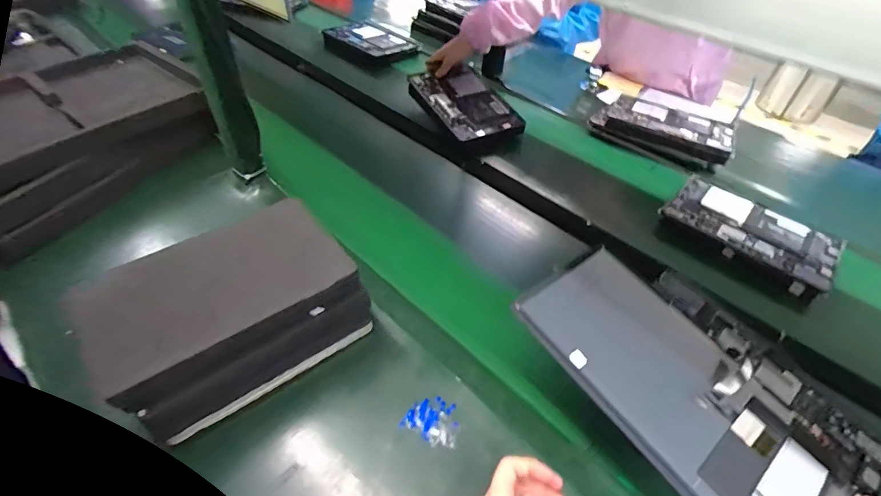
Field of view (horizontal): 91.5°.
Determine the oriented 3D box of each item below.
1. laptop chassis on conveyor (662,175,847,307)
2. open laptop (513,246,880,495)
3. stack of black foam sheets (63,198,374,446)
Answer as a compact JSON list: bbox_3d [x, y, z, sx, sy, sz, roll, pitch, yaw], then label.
[{"bbox_3d":[0.526,-0.025,0.737,0.252,0.041,0.149,36,52,27],"label":"laptop chassis on conveyor"},{"bbox_3d":[0.251,0.126,0.427,0.210,0.017,0.311,-28,62,-30],"label":"open laptop"},{"bbox_3d":[-0.233,0.065,0.498,0.251,0.134,0.160,-26,53,-28],"label":"stack of black foam sheets"}]

